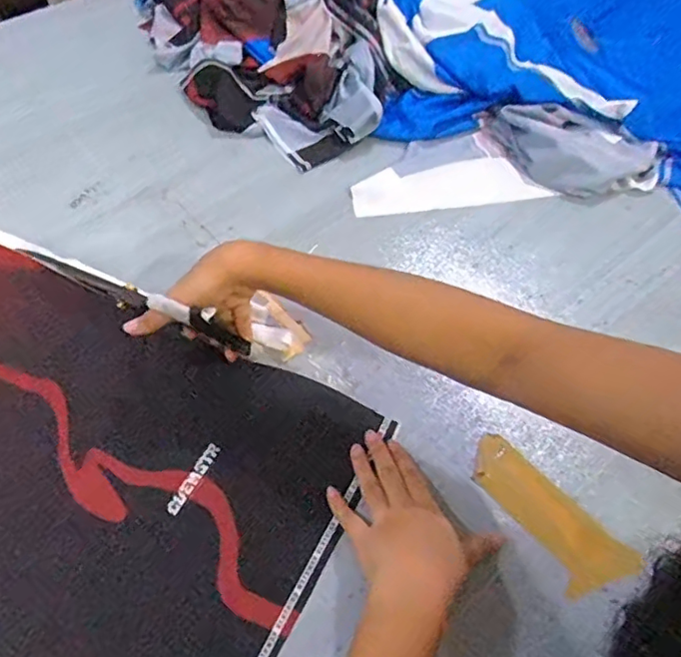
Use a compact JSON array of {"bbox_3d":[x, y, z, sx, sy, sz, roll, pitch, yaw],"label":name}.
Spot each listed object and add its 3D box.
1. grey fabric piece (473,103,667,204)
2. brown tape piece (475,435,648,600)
[{"bbox_3d":[0.266,-0.219,0.682,0.221,0.035,0.116,30,60,20],"label":"grey fabric piece"},{"bbox_3d":[0.160,0.146,0.448,0.057,0.007,0.139,-35,61,-22],"label":"brown tape piece"}]

